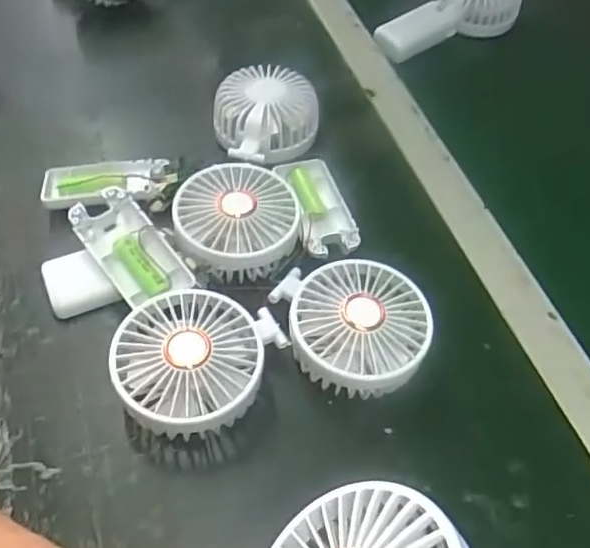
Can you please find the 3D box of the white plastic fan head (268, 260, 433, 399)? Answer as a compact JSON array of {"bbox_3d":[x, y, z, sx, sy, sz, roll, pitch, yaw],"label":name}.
[{"bbox_3d":[0.036,0.034,0.386,0.092,0.039,0.091,-4,54,-8],"label":"white plastic fan head"}]

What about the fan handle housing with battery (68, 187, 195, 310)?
[{"bbox_3d":[-0.111,-0.016,0.406,0.044,0.030,0.085,-32,63,-26],"label":"fan handle housing with battery"}]

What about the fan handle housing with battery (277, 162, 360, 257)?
[{"bbox_3d":[0.017,-0.049,0.469,0.043,0.023,0.092,-11,55,-13],"label":"fan handle housing with battery"}]

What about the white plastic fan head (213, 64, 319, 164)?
[{"bbox_3d":[-0.029,-0.128,0.498,0.090,0.045,0.082,-36,64,-27],"label":"white plastic fan head"}]

